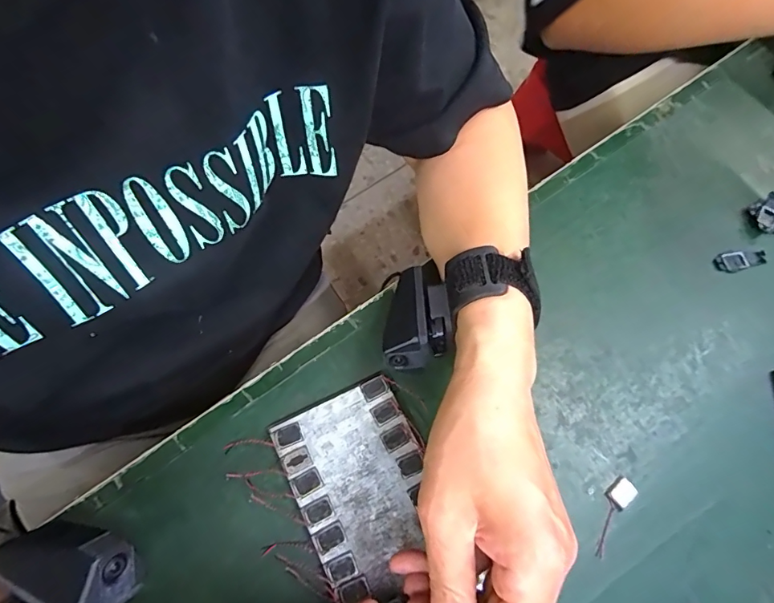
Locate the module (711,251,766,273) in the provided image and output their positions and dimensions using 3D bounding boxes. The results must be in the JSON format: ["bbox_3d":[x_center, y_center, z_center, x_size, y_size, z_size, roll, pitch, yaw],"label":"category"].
[{"bbox_3d":[0.273,-0.033,0.356,0.043,0.004,0.017,-13,69,-7],"label":"module"}]

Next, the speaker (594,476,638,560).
[{"bbox_3d":[0.138,0.132,0.285,0.015,0.005,0.049,38,72,13],"label":"speaker"}]

